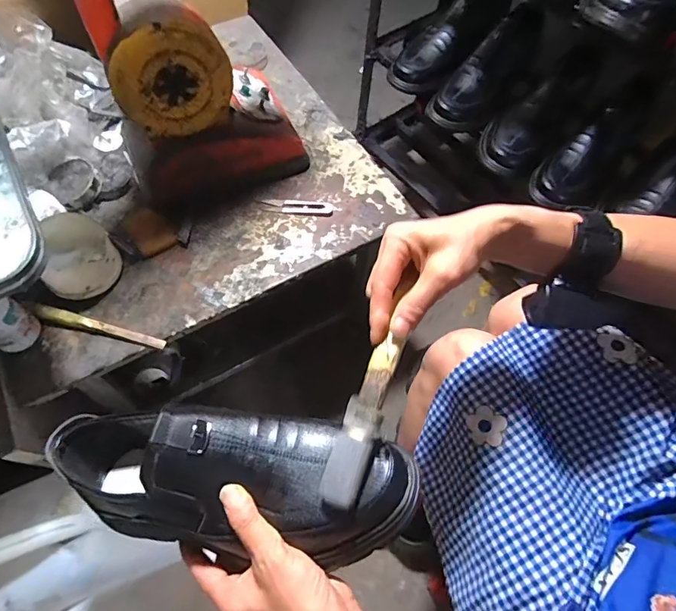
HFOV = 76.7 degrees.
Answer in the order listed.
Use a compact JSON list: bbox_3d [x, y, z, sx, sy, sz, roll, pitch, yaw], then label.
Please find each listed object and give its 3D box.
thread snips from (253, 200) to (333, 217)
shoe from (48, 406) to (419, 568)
[{"bbox_3d":[-0.063,-0.143,0.621,0.108,0.005,0.025,5,63,0],"label":"thread snips"},{"bbox_3d":[-0.103,0.124,0.322,0.310,0.102,0.088,0,62,15],"label":"shoe"}]

